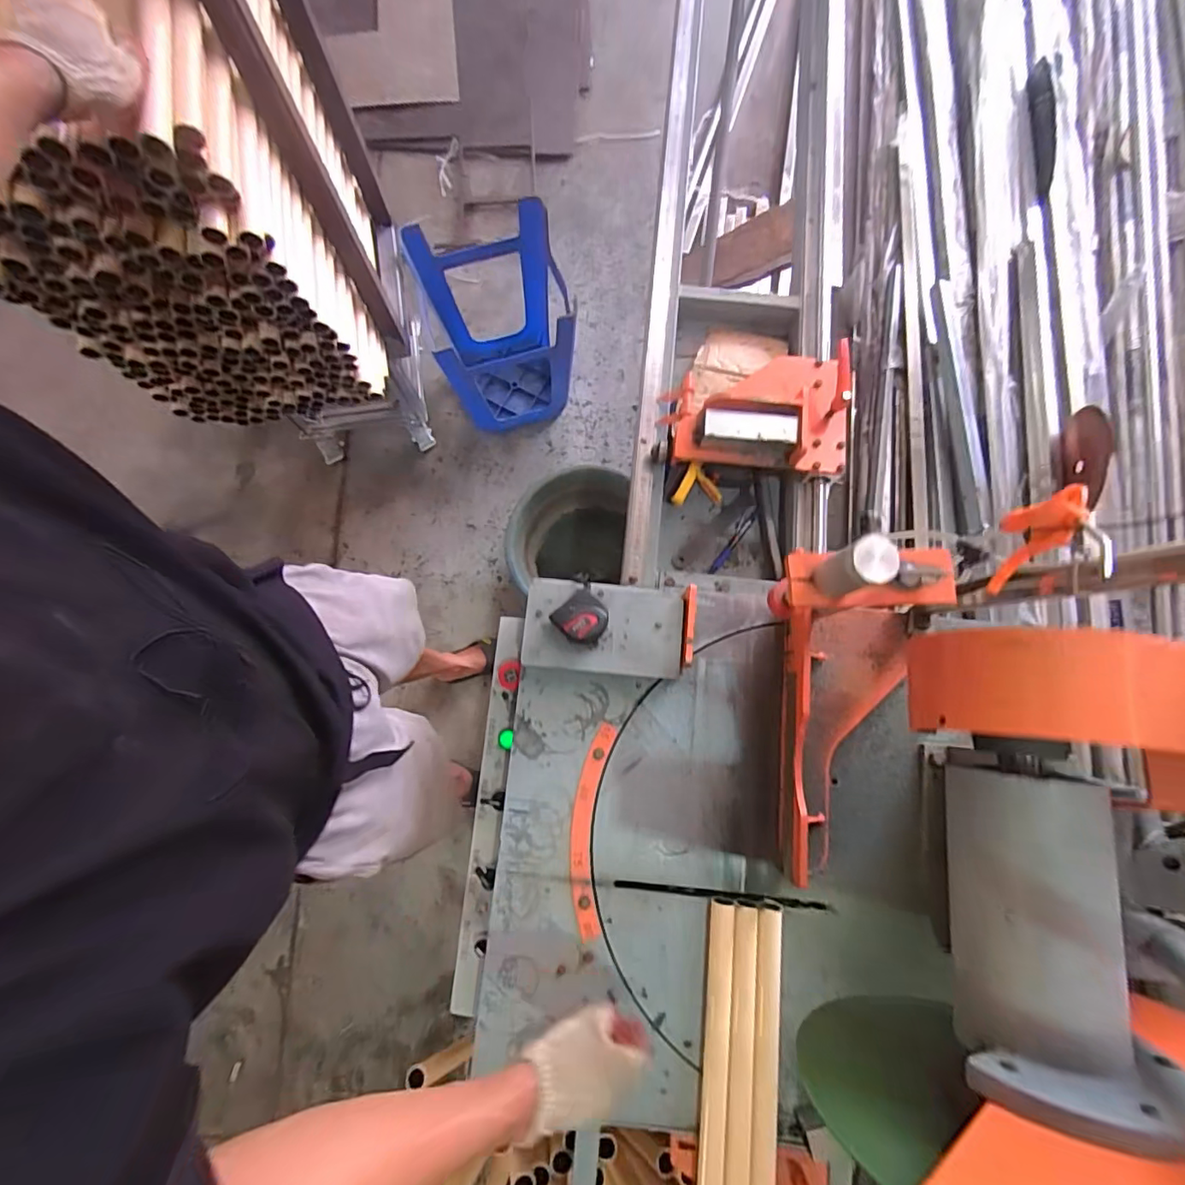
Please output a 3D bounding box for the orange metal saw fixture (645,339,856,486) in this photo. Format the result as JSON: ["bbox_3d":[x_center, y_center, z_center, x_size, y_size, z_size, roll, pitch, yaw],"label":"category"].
[{"bbox_3d":[0.239,-0.270,0.791,0.265,0.099,0.182,6,79,0],"label":"orange metal saw fixture"}]

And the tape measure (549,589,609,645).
[{"bbox_3d":[-0.013,0.035,0.677,0.060,0.039,0.061,-43,82,-9],"label":"tape measure"}]

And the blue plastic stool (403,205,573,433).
[{"bbox_3d":[-0.233,-0.675,1.392,0.350,0.406,0.335,-16,79,-4],"label":"blue plastic stool"}]

